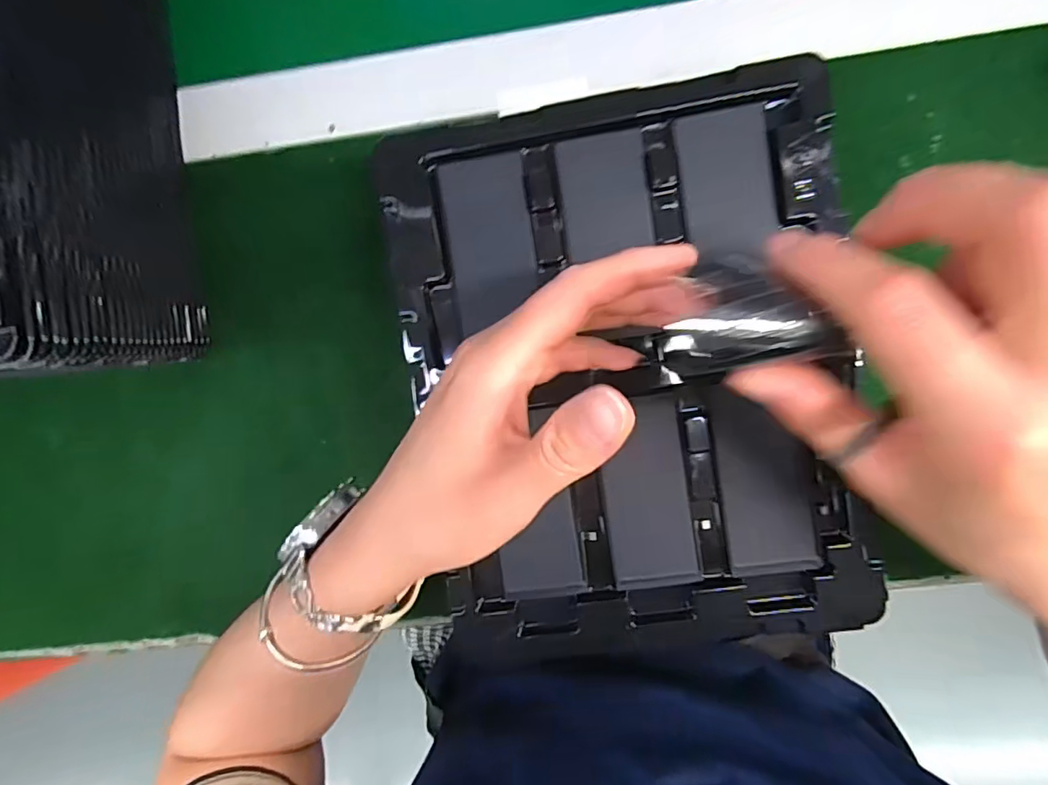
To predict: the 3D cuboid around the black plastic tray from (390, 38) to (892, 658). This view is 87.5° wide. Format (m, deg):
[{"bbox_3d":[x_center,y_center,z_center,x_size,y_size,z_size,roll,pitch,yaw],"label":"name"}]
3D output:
[{"bbox_3d":[0.052,-0.005,0.278,0.214,0.028,0.275,-8,98,6],"label":"black plastic tray"}]

